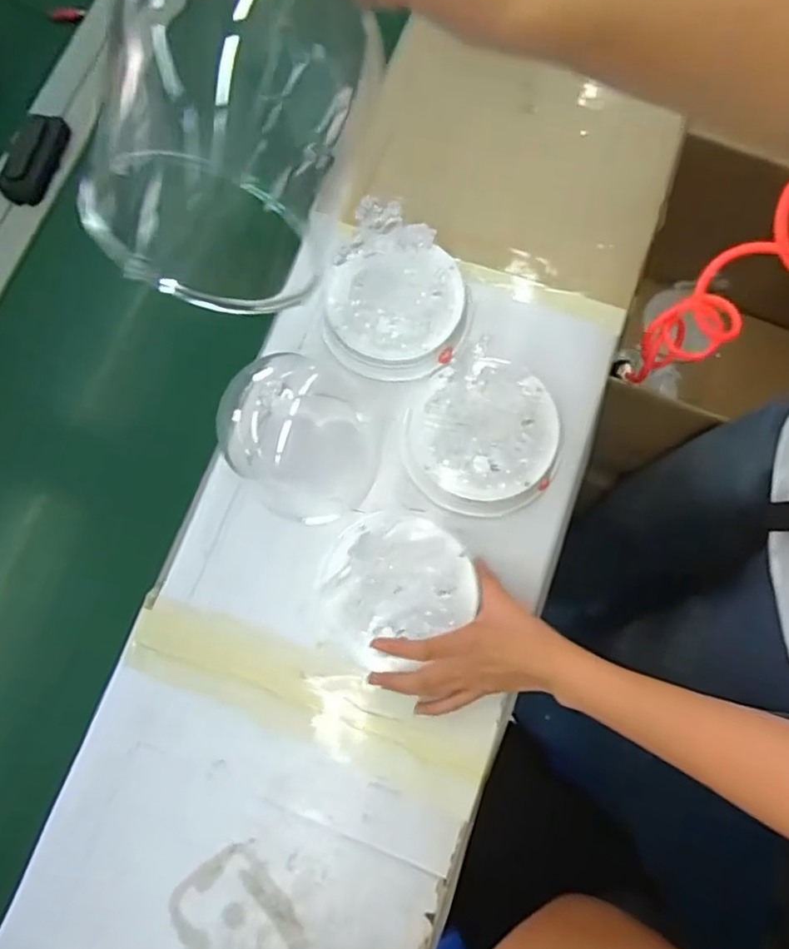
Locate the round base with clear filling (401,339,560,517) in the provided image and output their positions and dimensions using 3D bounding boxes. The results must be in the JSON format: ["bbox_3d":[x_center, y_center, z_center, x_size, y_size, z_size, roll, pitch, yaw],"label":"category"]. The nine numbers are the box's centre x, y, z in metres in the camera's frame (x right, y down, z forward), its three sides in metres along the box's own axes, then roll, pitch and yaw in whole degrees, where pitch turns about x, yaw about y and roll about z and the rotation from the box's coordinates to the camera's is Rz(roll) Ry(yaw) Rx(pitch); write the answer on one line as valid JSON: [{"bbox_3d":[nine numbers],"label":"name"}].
[{"bbox_3d":[0.083,-0.036,0.582,0.141,0.056,0.140,0,76,1],"label":"round base with clear filling"}]

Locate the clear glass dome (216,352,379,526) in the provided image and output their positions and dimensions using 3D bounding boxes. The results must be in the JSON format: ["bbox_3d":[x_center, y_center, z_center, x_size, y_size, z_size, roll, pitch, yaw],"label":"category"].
[{"bbox_3d":[-0.076,-0.035,0.553,0.131,0.119,0.122,0,76,1],"label":"clear glass dome"}]

